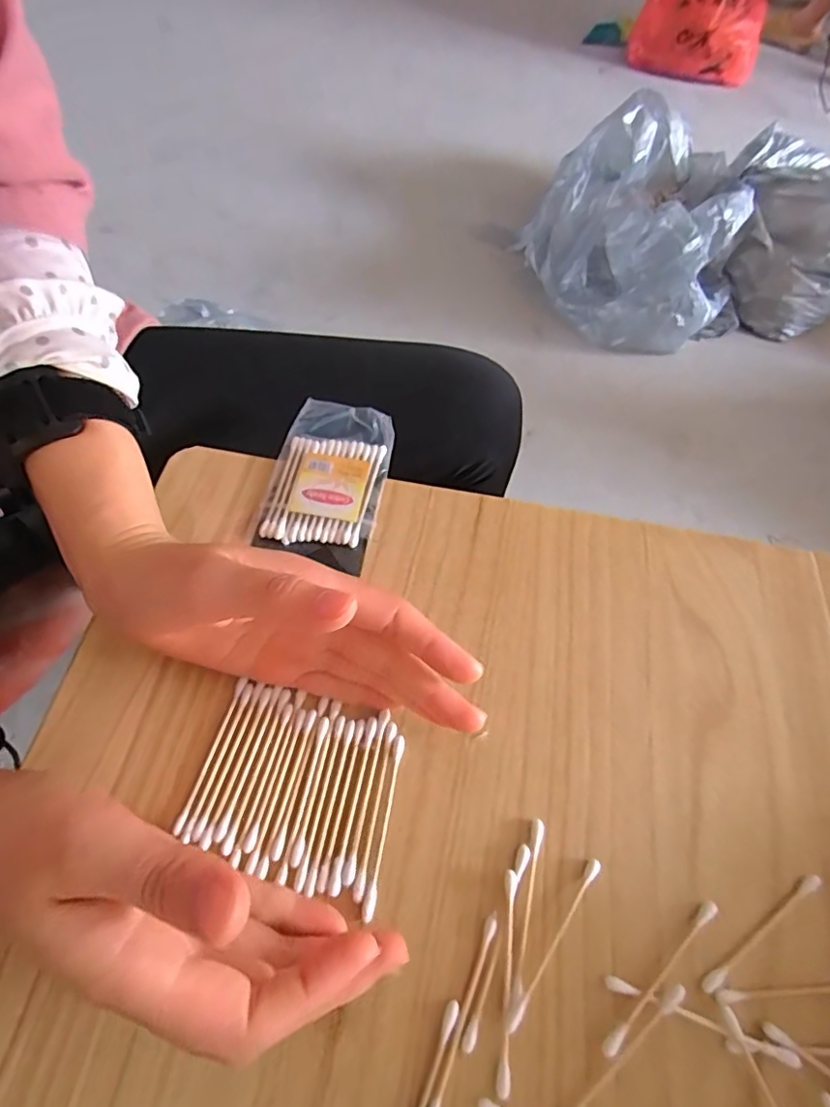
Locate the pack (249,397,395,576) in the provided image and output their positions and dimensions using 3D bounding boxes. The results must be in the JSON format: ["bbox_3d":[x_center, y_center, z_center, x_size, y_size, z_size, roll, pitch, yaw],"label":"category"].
[{"bbox_3d":[-0.051,-0.046,0.327,0.065,0.008,0.116,10,60,3],"label":"pack"}]

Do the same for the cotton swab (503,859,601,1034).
[{"bbox_3d":[0.056,0.156,0.221,0.005,0.004,0.070,35,64,16],"label":"cotton swab"}]

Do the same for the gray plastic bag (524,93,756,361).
[{"bbox_3d":[0.477,-0.719,1.215,0.452,0.243,0.527,16,60,4],"label":"gray plastic bag"}]

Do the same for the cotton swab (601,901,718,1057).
[{"bbox_3d":[0.097,0.166,0.217,0.071,0.006,0.005,-35,68,-21],"label":"cotton swab"}]

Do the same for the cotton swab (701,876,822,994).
[{"bbox_3d":[0.144,0.156,0.227,0.070,0.004,0.006,-27,65,-17],"label":"cotton swab"}]

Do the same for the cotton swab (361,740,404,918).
[{"bbox_3d":[-0.013,0.117,0.239,0.005,0.005,0.072,10,60,3],"label":"cotton swab"}]

